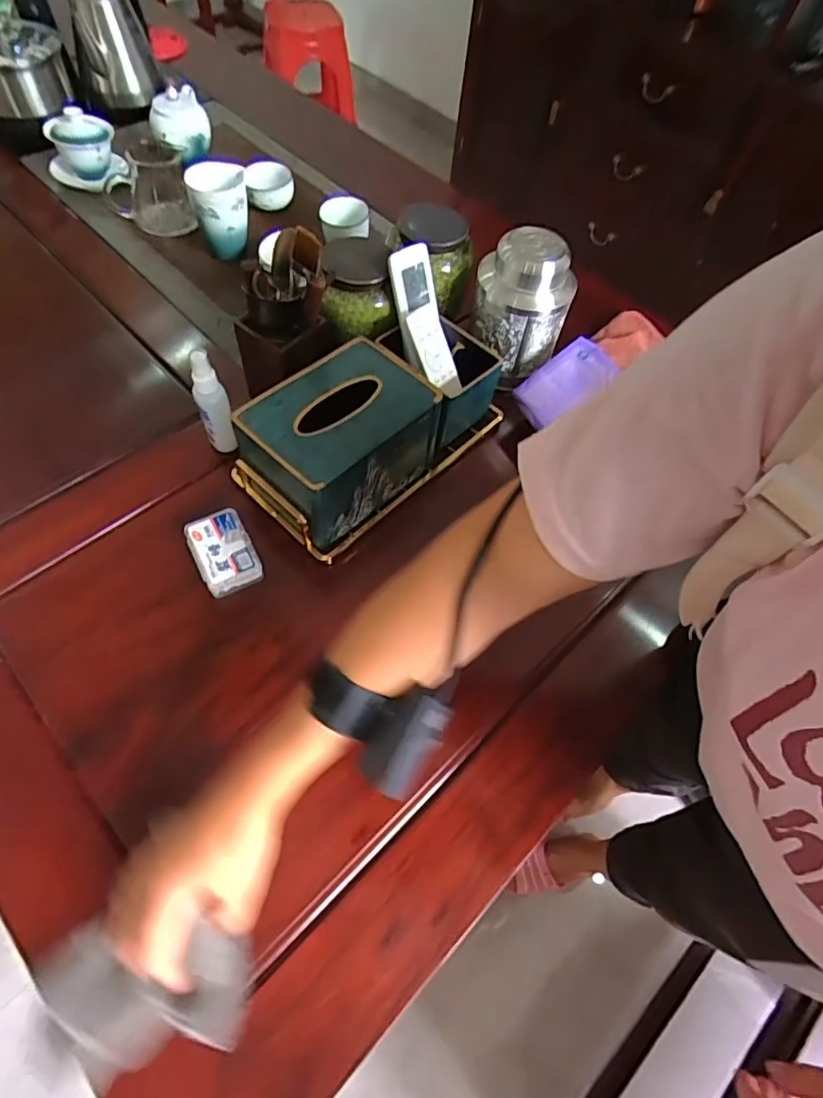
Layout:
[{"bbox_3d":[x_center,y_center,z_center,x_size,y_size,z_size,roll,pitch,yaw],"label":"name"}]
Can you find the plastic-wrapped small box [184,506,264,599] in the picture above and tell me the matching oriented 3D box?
[{"bbox_3d":[-0.187,0.004,0.557,0.054,0.029,0.082,-24,66,-17],"label":"plastic-wrapped small box"}]

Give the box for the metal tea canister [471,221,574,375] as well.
[{"bbox_3d":[0.131,-0.291,0.661,0.112,0.132,0.100,9,61,0],"label":"metal tea canister"}]

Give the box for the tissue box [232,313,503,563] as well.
[{"bbox_3d":[-0.033,-0.142,0.595,0.128,0.111,0.294,41,66,16],"label":"tissue box"}]

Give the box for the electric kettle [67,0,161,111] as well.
[{"bbox_3d":[-0.515,-0.870,0.942,0.123,0.172,0.145,-17,64,-14],"label":"electric kettle"}]

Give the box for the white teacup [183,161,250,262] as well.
[{"bbox_3d":[-0.266,-0.477,0.790,0.077,0.105,0.070,-10,63,-10],"label":"white teacup"}]

